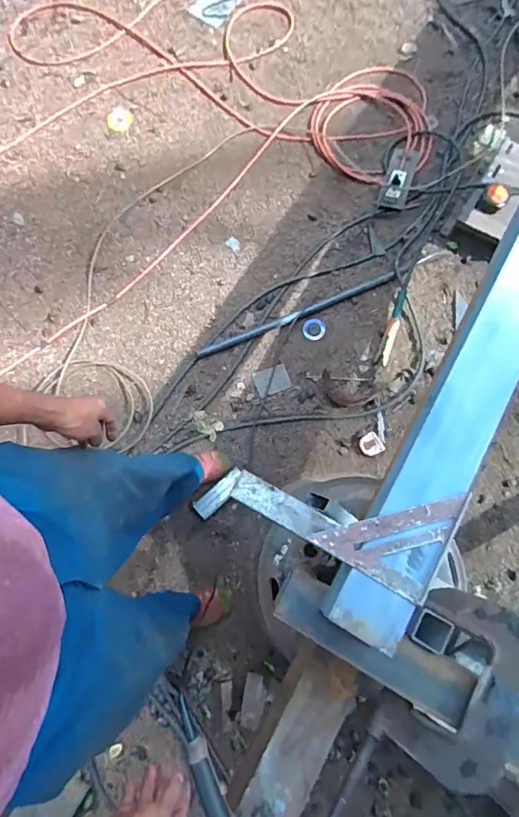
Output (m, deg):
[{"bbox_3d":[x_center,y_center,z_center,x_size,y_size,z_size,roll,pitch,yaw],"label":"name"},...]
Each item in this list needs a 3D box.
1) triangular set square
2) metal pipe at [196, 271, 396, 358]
[{"bbox_3d":[0.201,0.208,0.653,0.223,0.014,0.120,-14,76,-1],"label":"triangular set square"},{"bbox_3d":[0.126,-0.307,1.506,0.695,0.033,0.032,-23,76,-4],"label":"metal pipe"}]

